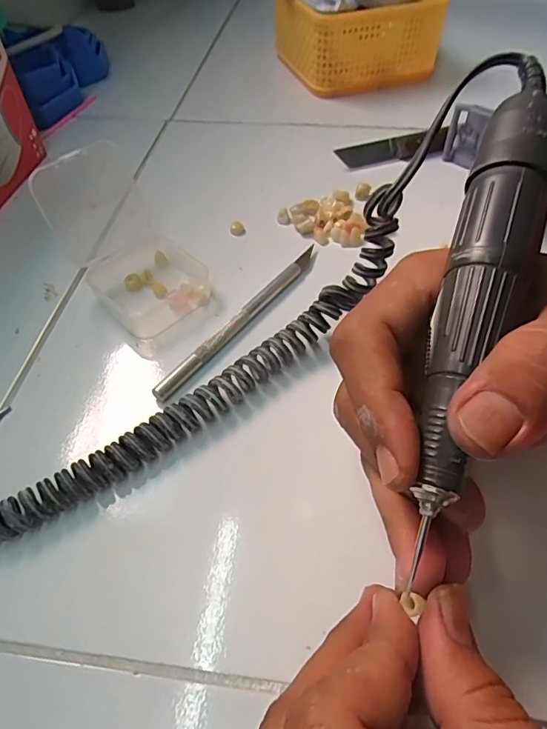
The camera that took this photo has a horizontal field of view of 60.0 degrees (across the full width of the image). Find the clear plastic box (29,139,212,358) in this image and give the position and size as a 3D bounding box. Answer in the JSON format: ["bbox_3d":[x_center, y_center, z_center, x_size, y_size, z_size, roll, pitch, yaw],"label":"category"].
[{"bbox_3d":[-0.077,-0.069,0.260,0.066,0.067,0.082,-35,58,-23],"label":"clear plastic box"}]

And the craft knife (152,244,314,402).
[{"bbox_3d":[-0.016,-0.028,0.262,0.010,0.009,0.134,29,58,23],"label":"craft knife"}]

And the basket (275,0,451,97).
[{"bbox_3d":[0.082,-0.318,0.454,0.132,0.063,0.089,-17,53,-12],"label":"basket"}]

